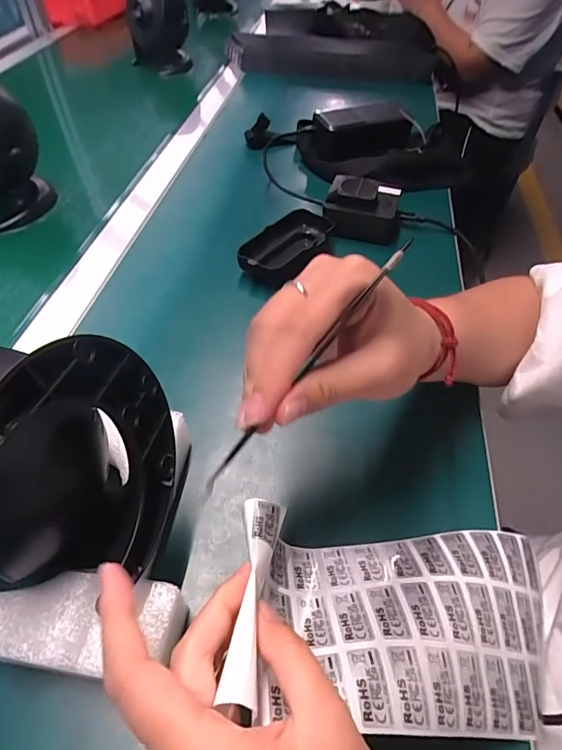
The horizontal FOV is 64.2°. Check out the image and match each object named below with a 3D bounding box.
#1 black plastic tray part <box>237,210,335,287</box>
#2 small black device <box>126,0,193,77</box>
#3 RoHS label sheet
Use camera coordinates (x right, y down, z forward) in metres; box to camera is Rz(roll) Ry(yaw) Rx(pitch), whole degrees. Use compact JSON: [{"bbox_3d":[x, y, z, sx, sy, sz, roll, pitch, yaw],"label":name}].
[{"bbox_3d":[0.003,-0.129,0.459,0.049,0.030,0.117,30,55,21],"label":"black plastic tray part"},{"bbox_3d":[-0.220,-0.622,0.803,0.102,0.133,0.087,-9,50,-8],"label":"small black device"},{"bbox_3d":[0.069,0.120,0.230,0.179,0.073,0.099,0,49,0],"label":"RoHS label sheet"}]

